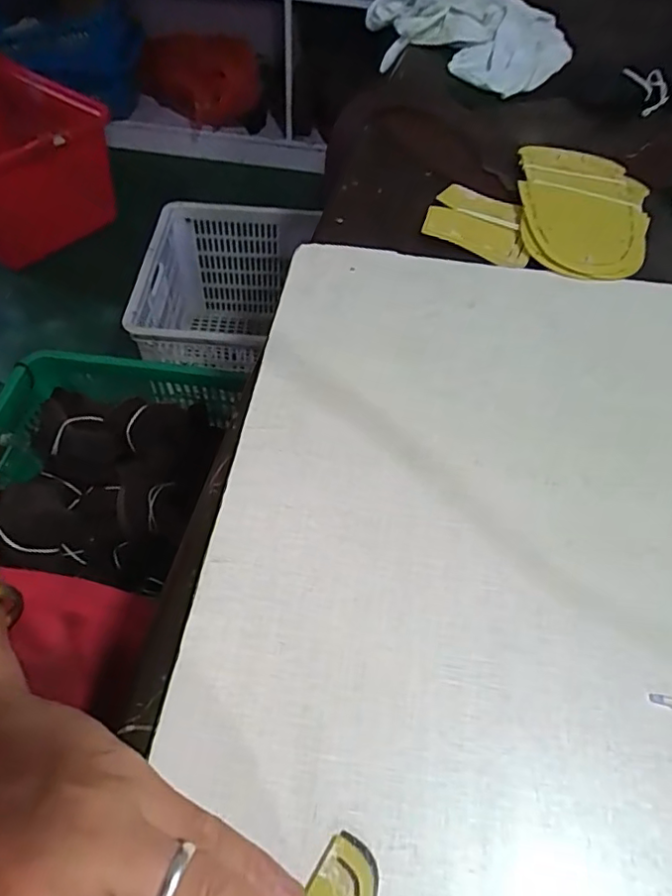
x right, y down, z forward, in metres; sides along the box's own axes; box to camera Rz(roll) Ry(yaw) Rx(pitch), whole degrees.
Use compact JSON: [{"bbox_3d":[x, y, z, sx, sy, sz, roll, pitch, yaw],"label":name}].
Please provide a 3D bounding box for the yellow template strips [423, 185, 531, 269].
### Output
[{"bbox_3d":[0.112,-0.173,0.432,0.080,0.005,0.077,22,58,7],"label":"yellow template strips"}]

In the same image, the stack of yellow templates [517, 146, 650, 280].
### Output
[{"bbox_3d":[0.201,-0.191,0.448,0.105,0.013,0.171,12,53,5],"label":"stack of yellow templates"}]

